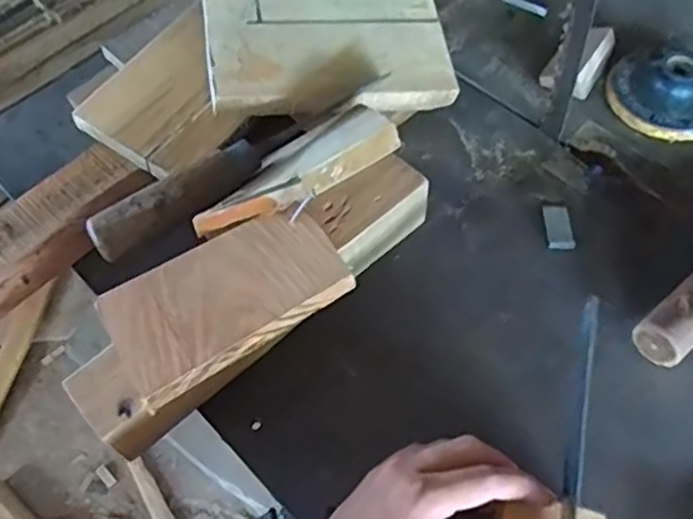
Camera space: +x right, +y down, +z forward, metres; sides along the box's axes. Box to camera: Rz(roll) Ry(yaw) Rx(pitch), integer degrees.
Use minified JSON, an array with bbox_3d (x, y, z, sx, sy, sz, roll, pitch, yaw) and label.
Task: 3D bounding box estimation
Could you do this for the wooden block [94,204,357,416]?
[{"bbox_3d":[-0.068,0.021,0.385,0.130,0.017,0.070,-30,63,-14],"label":"wooden block"}]

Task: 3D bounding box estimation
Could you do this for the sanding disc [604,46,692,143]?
[{"bbox_3d":[0.246,-0.132,0.510,0.089,0.028,0.085,-1,58,2],"label":"sanding disc"}]

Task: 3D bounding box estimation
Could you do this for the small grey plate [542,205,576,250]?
[{"bbox_3d":[0.147,-0.023,0.467,0.017,0.004,0.037,0,58,4],"label":"small grey plate"}]

